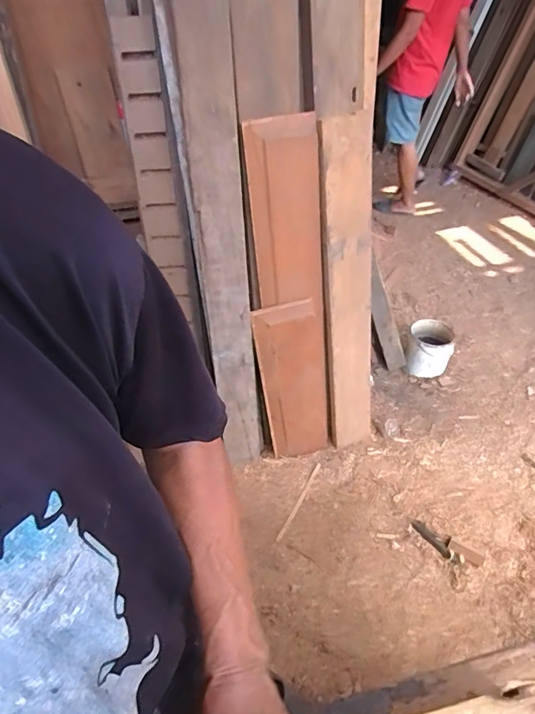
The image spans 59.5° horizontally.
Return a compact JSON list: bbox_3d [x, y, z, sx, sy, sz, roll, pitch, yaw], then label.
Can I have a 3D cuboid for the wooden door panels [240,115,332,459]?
[{"bbox_3d":[0.061,-0.111,1.349,0.214,1.034,0.037,-8,30,-2],"label":"wooden door panels"}]

